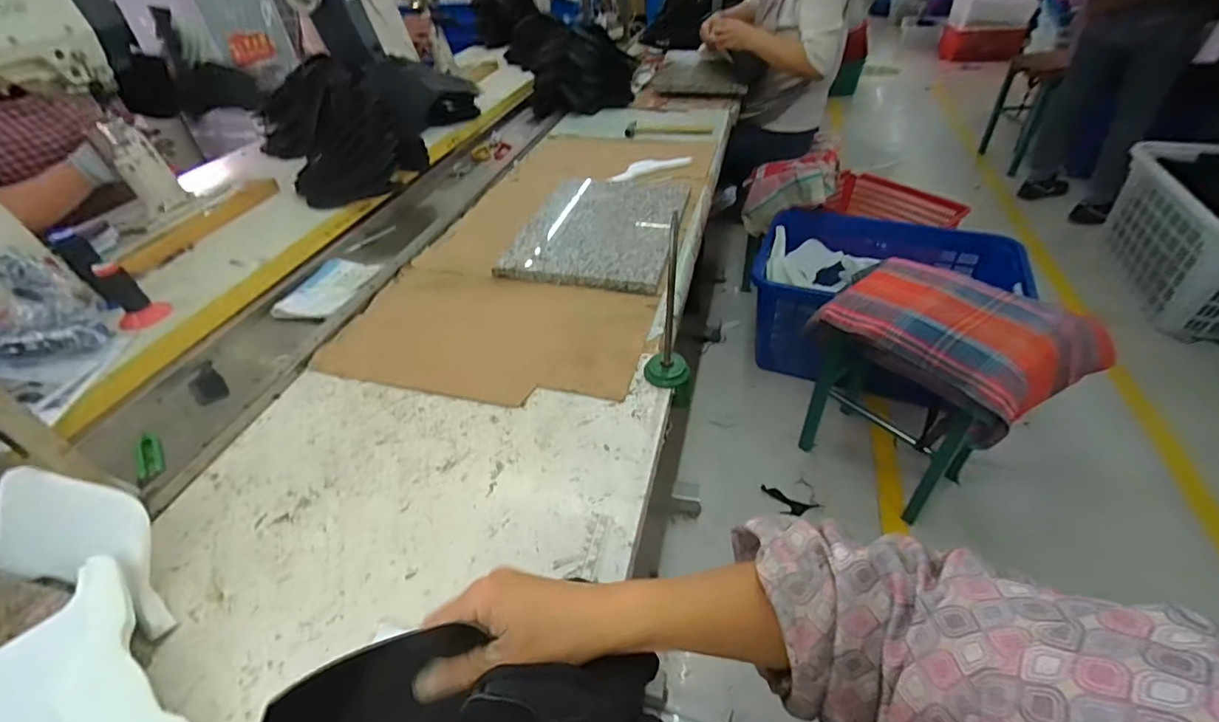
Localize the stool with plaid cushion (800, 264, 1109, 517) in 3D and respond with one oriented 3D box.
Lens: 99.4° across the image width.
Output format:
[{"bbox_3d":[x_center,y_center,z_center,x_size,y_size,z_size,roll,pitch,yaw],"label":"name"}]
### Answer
[{"bbox_3d":[0.745,0.071,1.242,0.335,0.511,0.429,-25,46,-21],"label":"stool with plaid cushion"}]

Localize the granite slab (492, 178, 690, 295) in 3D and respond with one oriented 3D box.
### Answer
[{"bbox_3d":[-0.016,-0.267,1.007,0.293,0.019,0.386,7,43,13],"label":"granite slab"}]

